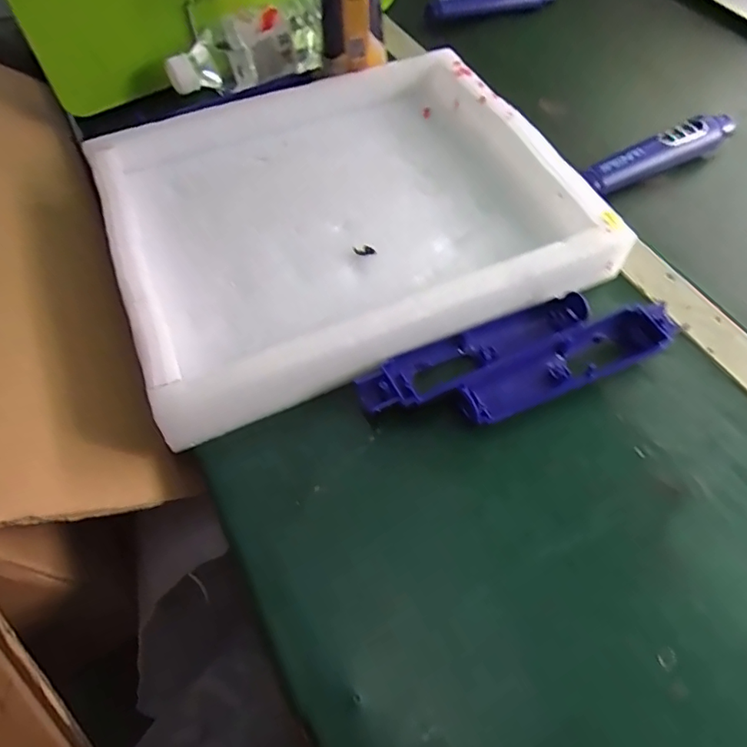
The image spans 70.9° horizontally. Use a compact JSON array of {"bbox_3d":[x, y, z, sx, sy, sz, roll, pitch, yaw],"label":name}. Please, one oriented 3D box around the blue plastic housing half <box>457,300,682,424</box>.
[{"bbox_3d":[0.134,-0.008,0.358,0.165,0.016,0.037,-21,60,-13],"label":"blue plastic housing half"}]

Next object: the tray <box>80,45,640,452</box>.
[{"bbox_3d":[-0.029,-0.140,0.421,0.352,0.040,0.298,-22,61,-13],"label":"tray"}]

